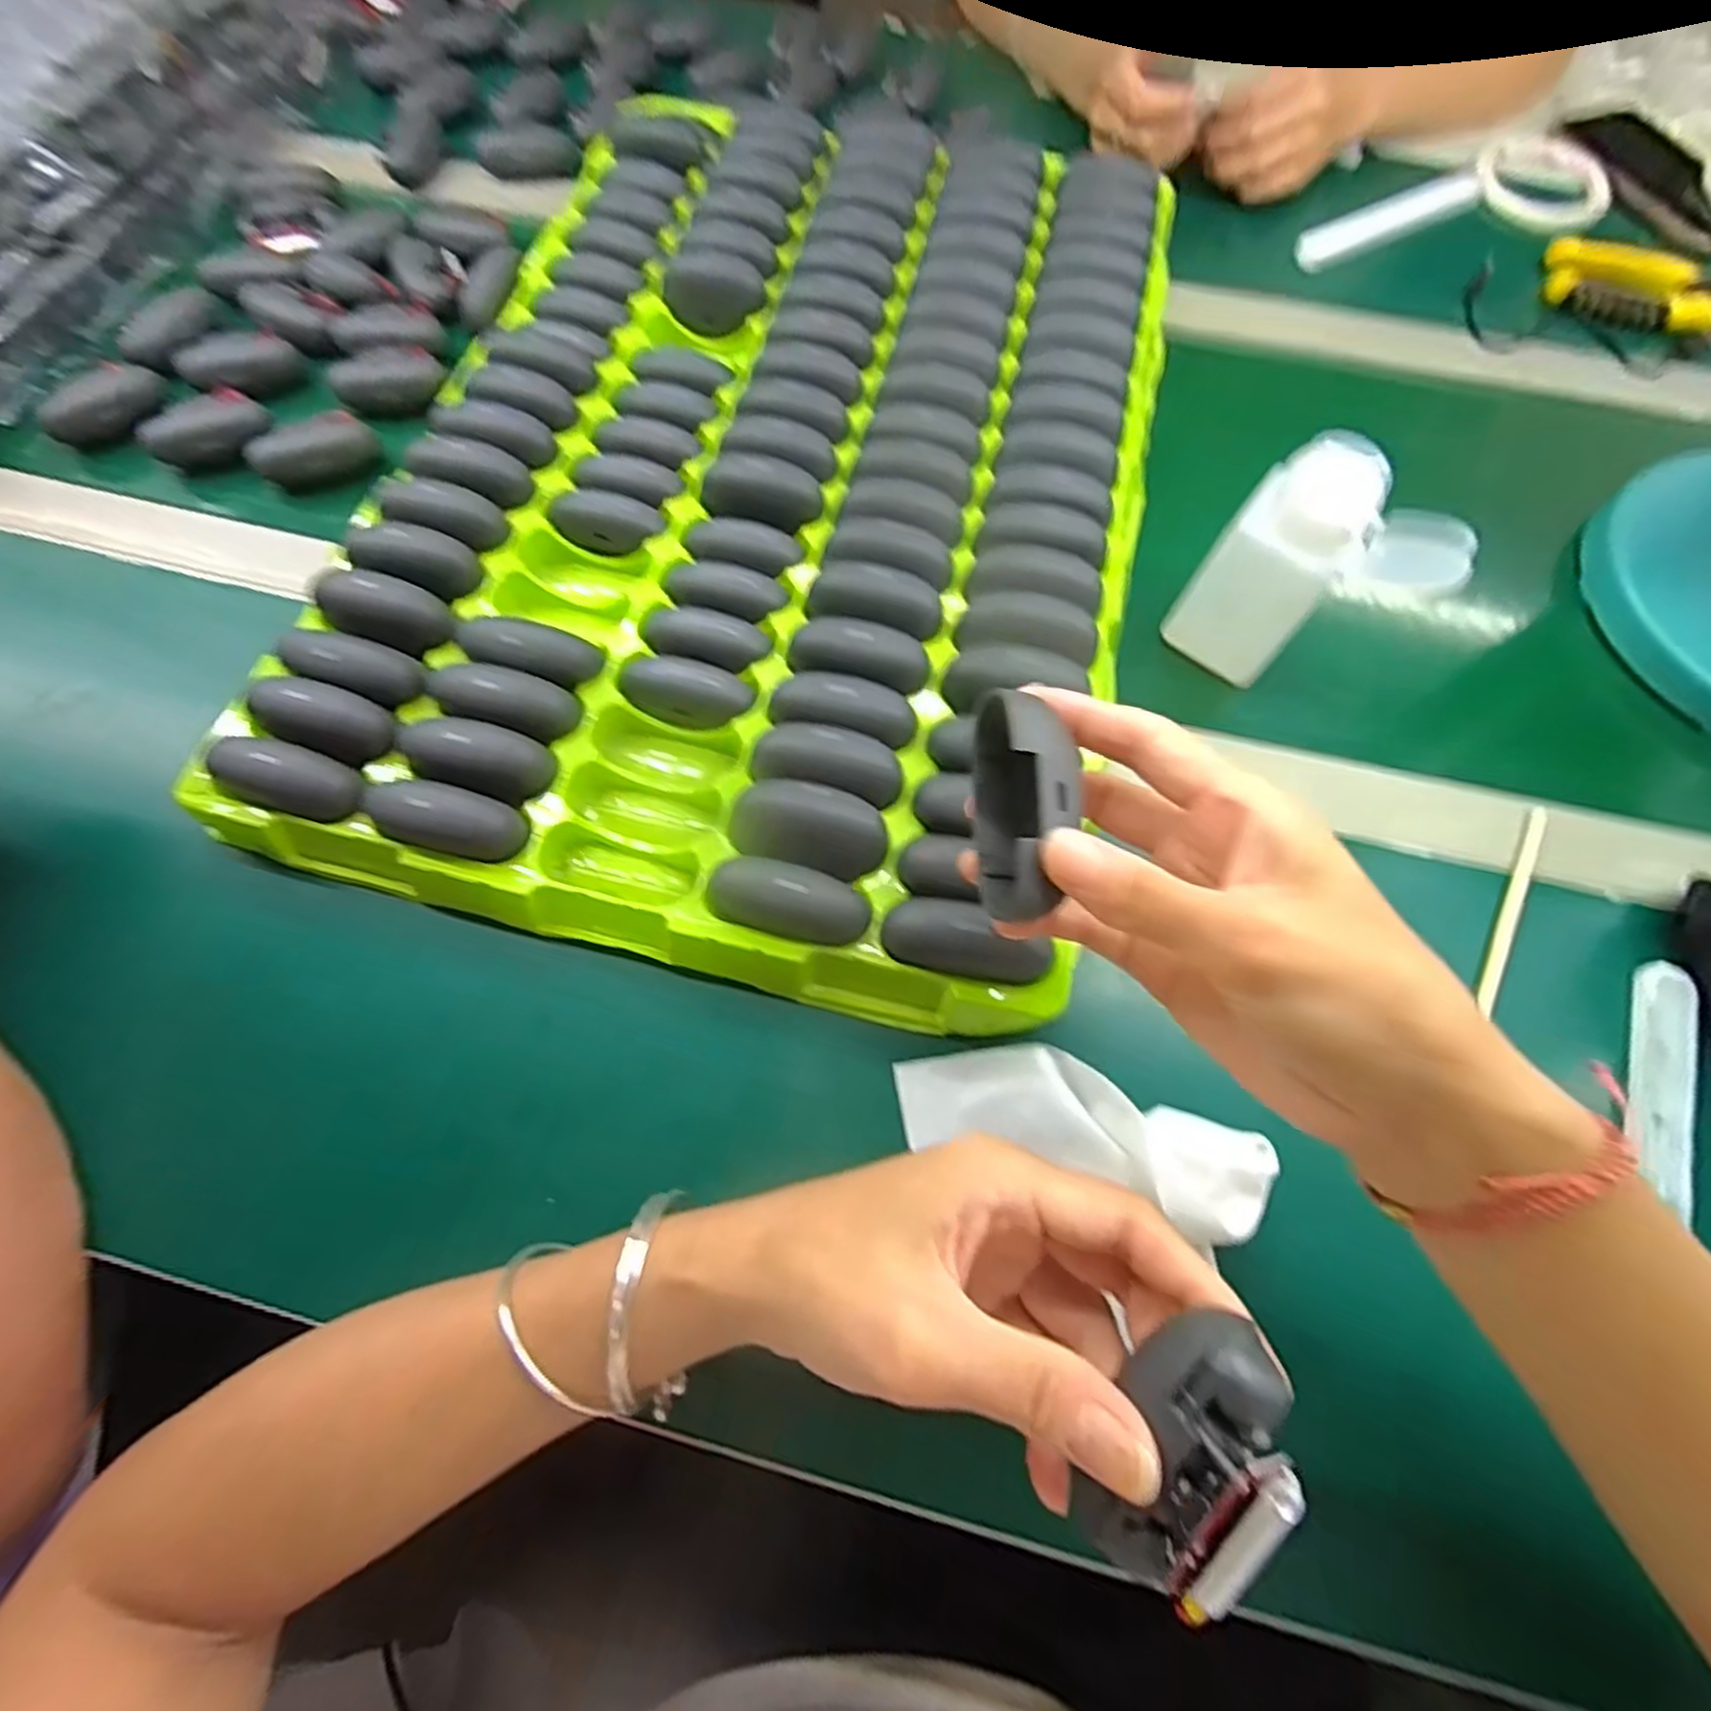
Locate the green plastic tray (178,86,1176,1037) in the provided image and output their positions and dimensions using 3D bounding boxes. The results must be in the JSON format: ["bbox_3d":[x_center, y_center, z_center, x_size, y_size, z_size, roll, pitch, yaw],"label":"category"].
[{"bbox_3d":[-0.041,-0.224,0.416,0.396,0.045,0.571,13,68,5],"label":"green plastic tray"}]

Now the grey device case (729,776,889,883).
[{"bbox_3d":[-0.020,-0.013,0.317,0.066,0.023,0.032,15,68,6],"label":"grey device case"}]

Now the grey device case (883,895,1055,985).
[{"bbox_3d":[0.045,0.033,0.299,0.066,0.022,0.024,13,68,5],"label":"grey device case"}]

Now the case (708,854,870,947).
[{"bbox_3d":[-0.028,0.017,0.302,0.066,0.024,0.026,12,68,4],"label":"case"}]

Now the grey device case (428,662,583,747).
[{"bbox_3d":[-0.157,-0.074,0.337,0.064,0.024,0.032,17,68,6],"label":"grey device case"}]

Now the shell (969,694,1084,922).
[{"bbox_3d":[0.050,-0.015,0.224,0.031,0.025,0.065,1,94,0],"label":"shell"}]

